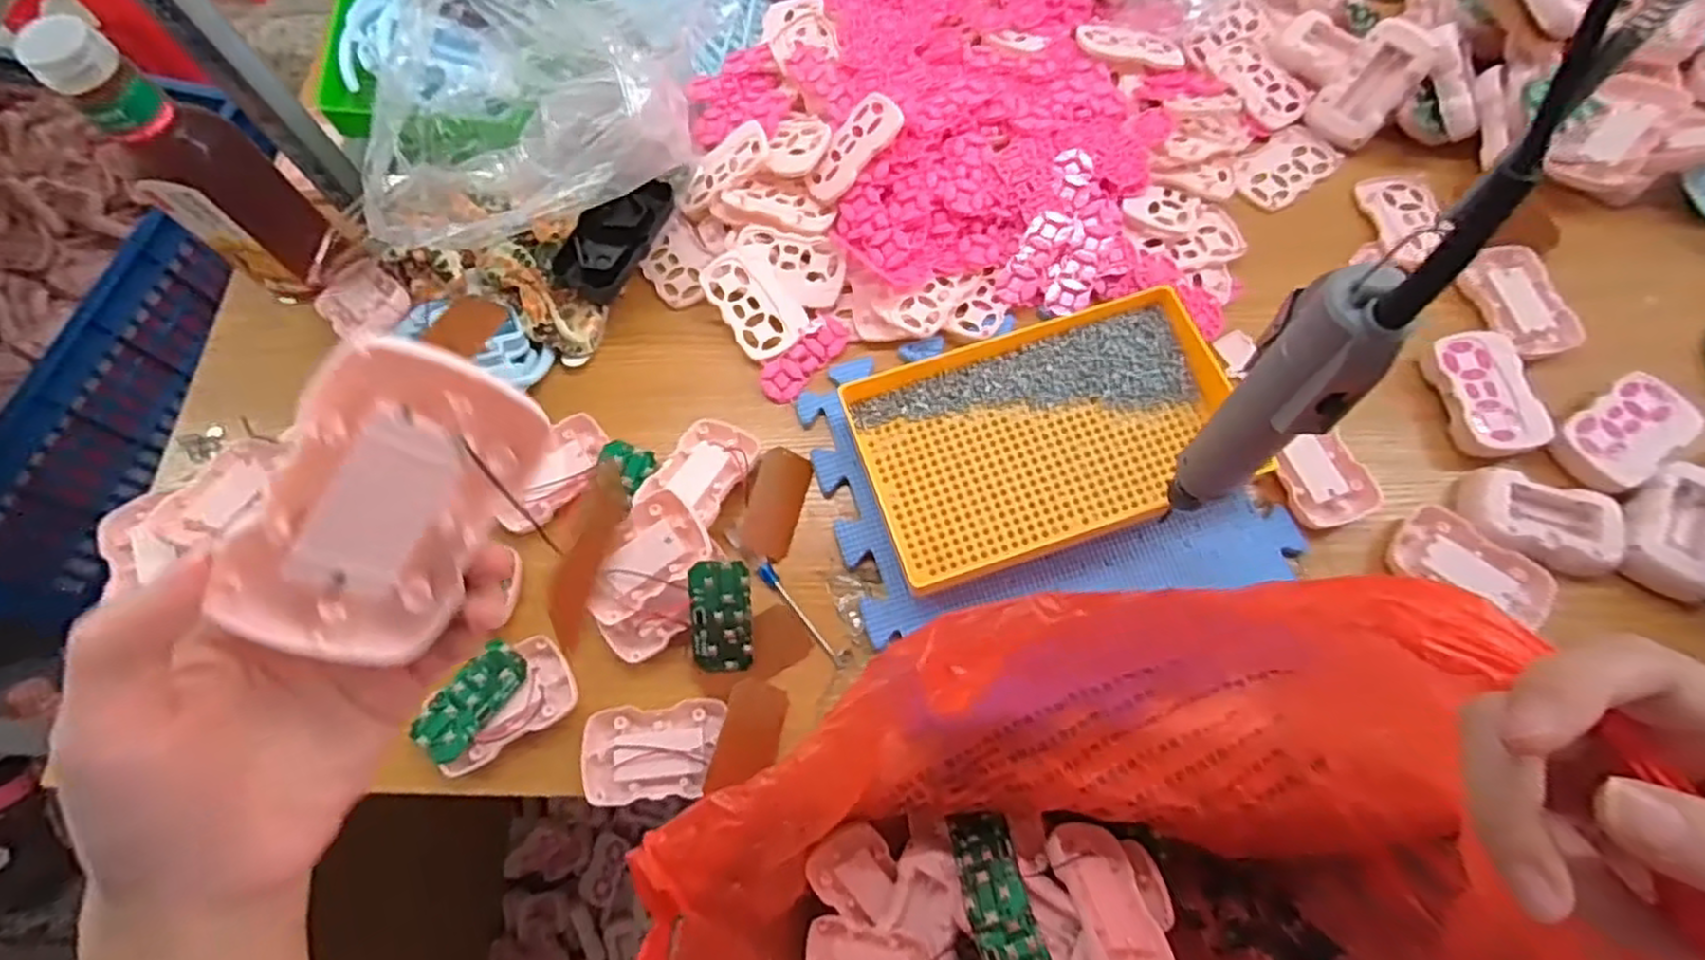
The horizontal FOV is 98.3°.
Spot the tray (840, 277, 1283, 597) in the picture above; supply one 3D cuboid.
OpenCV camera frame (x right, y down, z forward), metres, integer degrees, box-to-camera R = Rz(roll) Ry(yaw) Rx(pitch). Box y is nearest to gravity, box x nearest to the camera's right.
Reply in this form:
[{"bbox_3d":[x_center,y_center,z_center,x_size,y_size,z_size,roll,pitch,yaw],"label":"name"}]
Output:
[{"bbox_3d":[0.129,-0.033,0.499,0.240,0.026,0.150,-19,73,-4],"label":"tray"}]

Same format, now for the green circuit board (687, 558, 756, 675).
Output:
[{"bbox_3d":[-0.082,0.086,0.461,0.037,0.004,0.072,-4,104,-6],"label":"green circuit board"}]

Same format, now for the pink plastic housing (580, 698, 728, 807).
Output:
[{"bbox_3d":[-0.120,0.166,0.451,0.083,0.019,0.054,-7,73,0],"label":"pink plastic housing"}]

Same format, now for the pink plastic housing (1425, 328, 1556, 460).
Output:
[{"bbox_3d":[0.441,-0.060,0.509,0.054,0.016,0.088,-7,73,0],"label":"pink plastic housing"}]

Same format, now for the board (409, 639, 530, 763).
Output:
[{"bbox_3d":[-0.235,0.134,0.453,0.034,0.004,0.073,37,75,7],"label":"board"}]

